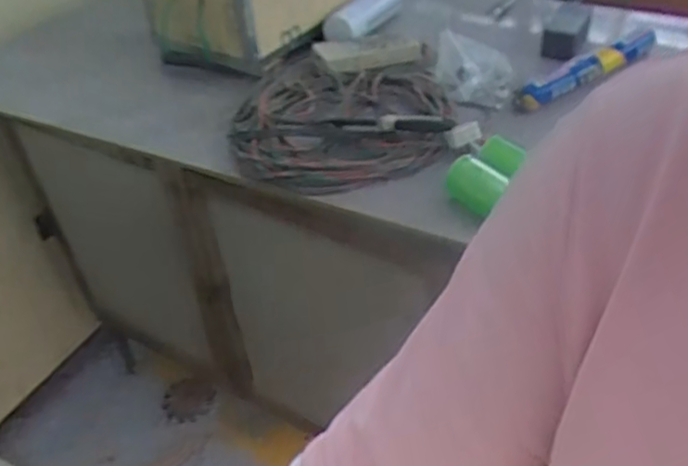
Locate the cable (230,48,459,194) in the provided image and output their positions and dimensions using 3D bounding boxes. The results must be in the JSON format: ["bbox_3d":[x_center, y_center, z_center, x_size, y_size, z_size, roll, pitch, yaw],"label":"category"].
[{"bbox_3d":[-0.001,-0.181,1.026,0.339,0.056,0.356,3,41,10],"label":"cable"}]

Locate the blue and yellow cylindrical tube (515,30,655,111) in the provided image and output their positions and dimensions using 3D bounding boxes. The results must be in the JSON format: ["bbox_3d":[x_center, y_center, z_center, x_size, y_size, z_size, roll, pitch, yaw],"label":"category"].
[{"bbox_3d":[0.370,-0.254,1.029,0.310,0.032,0.040,-30,46,-26],"label":"blue and yellow cylindrical tube"}]

